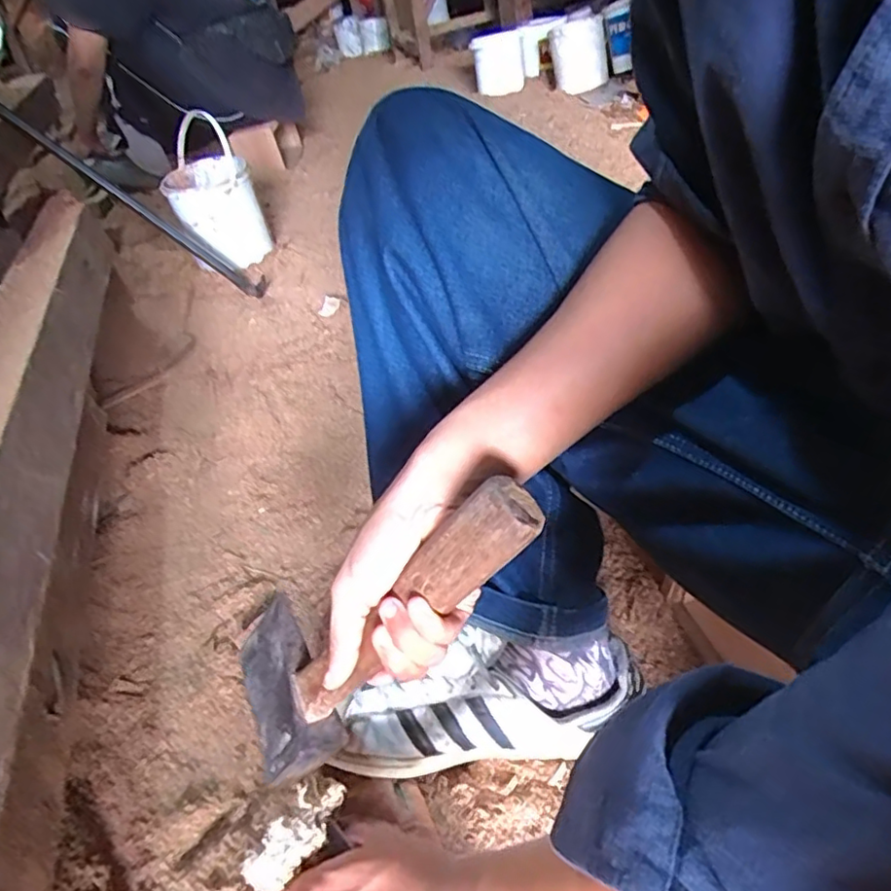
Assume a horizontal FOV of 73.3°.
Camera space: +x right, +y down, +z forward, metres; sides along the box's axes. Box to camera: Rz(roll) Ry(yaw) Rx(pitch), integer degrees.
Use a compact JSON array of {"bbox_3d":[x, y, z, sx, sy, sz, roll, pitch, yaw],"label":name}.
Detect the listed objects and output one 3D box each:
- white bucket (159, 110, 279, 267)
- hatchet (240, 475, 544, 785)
[{"bbox_3d":[-0.417,-0.453,1.092,0.140,0.257,0.175,-16,39,-6],"label":"white bucket"},{"bbox_3d":[-0.046,0.107,0.350,0.060,0.266,0.094,30,35,-24],"label":"hatchet"}]

